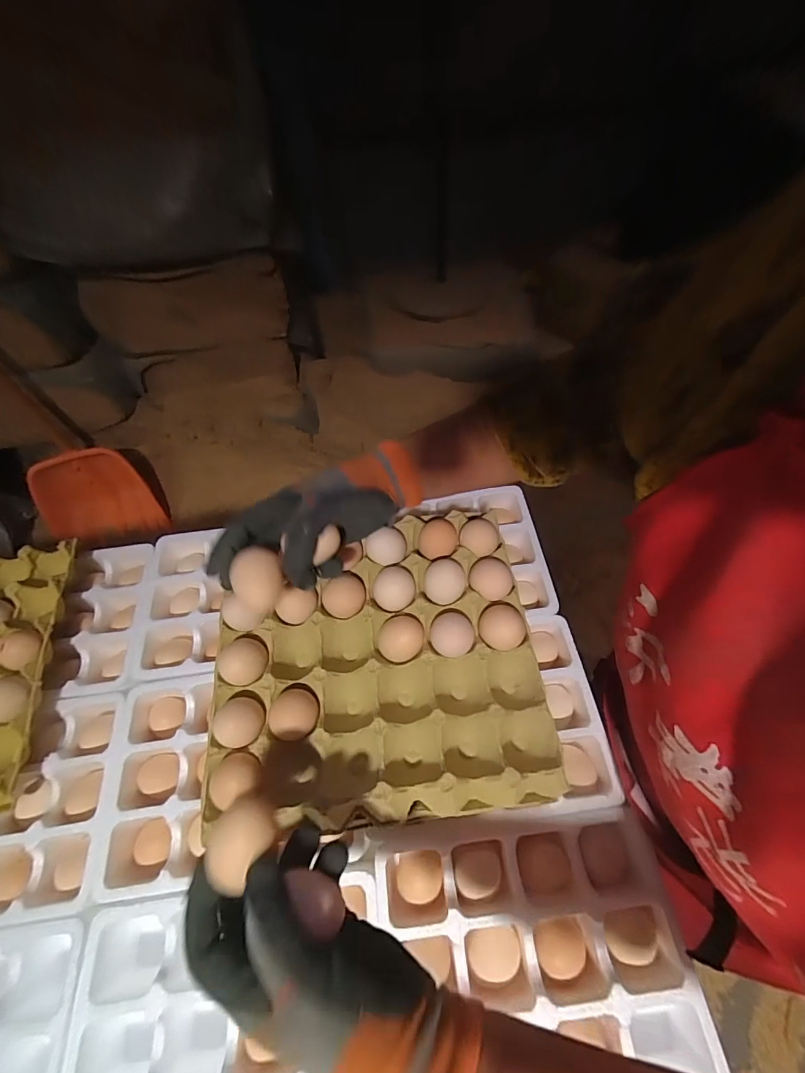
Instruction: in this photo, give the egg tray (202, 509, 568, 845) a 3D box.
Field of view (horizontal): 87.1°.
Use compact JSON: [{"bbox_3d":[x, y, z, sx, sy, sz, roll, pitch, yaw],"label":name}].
[{"bbox_3d":[-0.024,0.109,0.402,0.286,0.047,0.271,-7,62,-2],"label":"egg tray"}]

